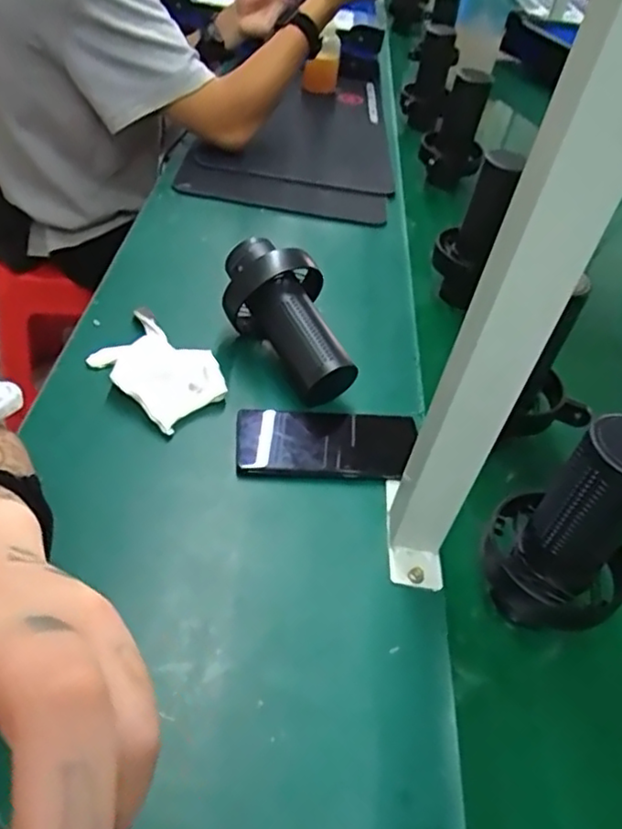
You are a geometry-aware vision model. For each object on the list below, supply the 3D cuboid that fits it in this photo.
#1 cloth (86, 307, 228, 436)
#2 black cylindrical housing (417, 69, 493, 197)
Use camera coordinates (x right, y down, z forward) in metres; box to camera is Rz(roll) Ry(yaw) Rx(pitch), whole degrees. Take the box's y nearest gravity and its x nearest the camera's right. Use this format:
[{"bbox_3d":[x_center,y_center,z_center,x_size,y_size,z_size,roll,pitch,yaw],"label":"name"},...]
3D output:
[{"bbox_3d":[-0.147,-0.039,0.596,0.134,0.034,0.086,36,48,24],"label":"cloth"},{"bbox_3d":[0.223,-0.433,0.968,0.094,0.155,0.064,11,42,5],"label":"black cylindrical housing"}]

